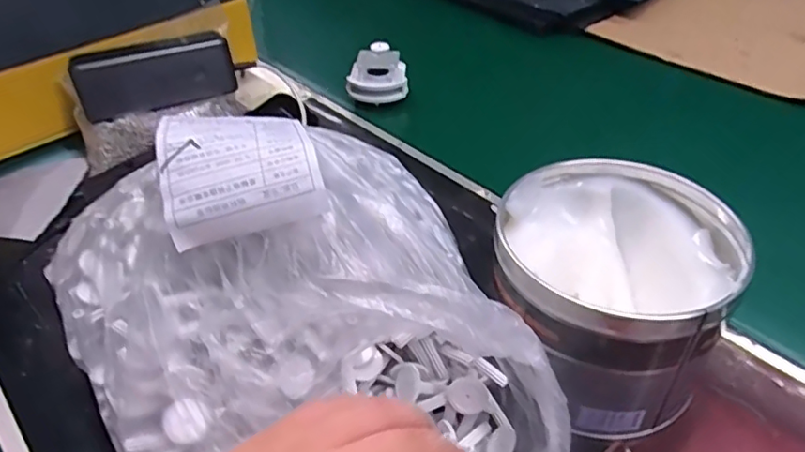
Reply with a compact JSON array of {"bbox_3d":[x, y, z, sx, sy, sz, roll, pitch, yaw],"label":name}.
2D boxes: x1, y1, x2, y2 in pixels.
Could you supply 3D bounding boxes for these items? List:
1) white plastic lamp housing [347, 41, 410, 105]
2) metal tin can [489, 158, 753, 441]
[{"bbox_3d":[-0.024,-0.165,0.625,0.062,0.045,0.057,3,41,4],"label":"white plastic lamp housing"},{"bbox_3d":[0.117,0.036,0.337,0.124,0.103,0.120,-1,40,0],"label":"metal tin can"}]

